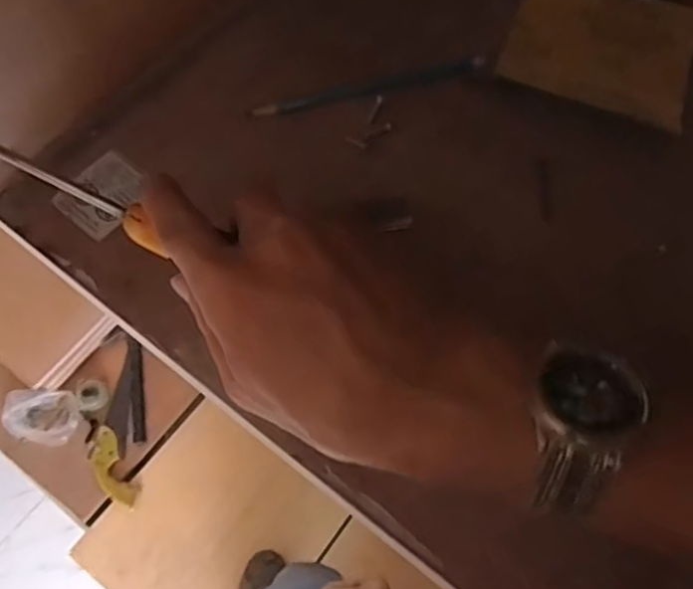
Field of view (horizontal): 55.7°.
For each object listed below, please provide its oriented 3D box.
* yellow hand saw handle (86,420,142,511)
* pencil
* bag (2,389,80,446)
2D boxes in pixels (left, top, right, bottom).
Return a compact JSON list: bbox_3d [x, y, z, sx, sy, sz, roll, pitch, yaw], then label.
[{"bbox_3d":[-0.452,0.329,1.261,0.062,0.020,0.182,-31,71,-16],"label":"yellow hand saw handle"},{"bbox_3d":[0.016,-0.126,0.402,0.148,0.006,0.011,-14,67,-10],"label":"pencil"},{"bbox_3d":[-0.591,0.237,1.272,0.141,0.031,0.102,4,65,-2],"label":"bag"}]

